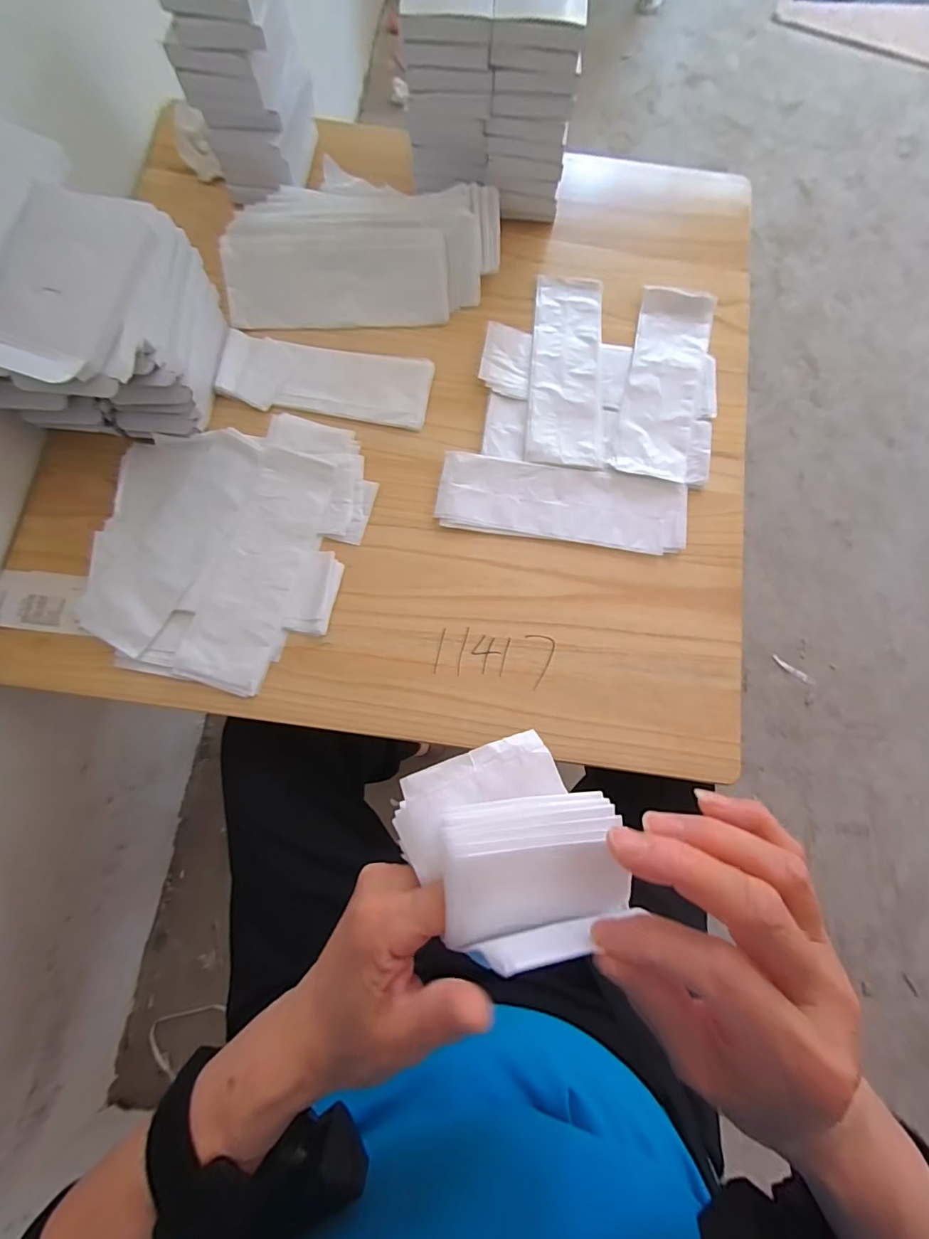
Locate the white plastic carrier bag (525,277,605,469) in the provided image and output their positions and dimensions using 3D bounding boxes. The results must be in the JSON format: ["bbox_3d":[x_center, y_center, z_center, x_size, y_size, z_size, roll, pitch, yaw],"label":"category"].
[{"bbox_3d":[0.117,-0.287,0.564,0.083,0.006,0.241,4,80,0],"label":"white plastic carrier bag"}]

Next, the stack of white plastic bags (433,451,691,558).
[{"bbox_3d":[0.106,-0.127,0.535,0.263,0.009,0.085,7,80,0],"label":"stack of white plastic bags"}]

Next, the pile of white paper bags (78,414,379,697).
[{"bbox_3d":[-0.245,-0.082,0.513,0.248,0.014,0.290,13,80,1],"label":"pile of white paper bags"}]

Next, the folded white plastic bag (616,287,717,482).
[{"bbox_3d":[0.230,-0.273,0.564,0.083,0.009,0.240,13,80,1],"label":"folded white plastic bag"}]

